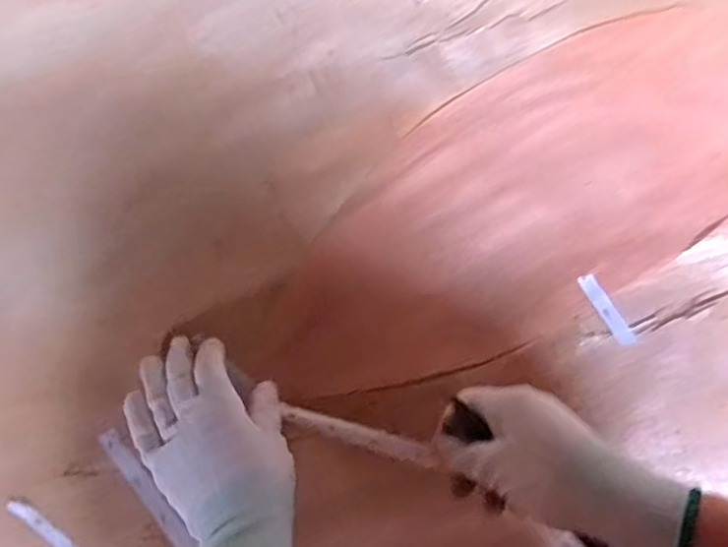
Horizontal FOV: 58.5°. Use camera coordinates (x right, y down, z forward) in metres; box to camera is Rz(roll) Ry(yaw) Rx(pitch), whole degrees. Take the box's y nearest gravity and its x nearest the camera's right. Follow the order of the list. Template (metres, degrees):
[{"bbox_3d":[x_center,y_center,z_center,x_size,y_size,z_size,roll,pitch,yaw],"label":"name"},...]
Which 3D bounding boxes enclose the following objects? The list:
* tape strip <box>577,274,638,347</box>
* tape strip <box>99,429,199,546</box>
[{"bbox_3d":[0.190,0.028,0.507,0.015,0.004,0.062,-30,78,-6],"label":"tape strip"},{"bbox_3d":[-0.158,0.157,0.472,0.019,0.008,0.105,-38,79,-8],"label":"tape strip"}]

